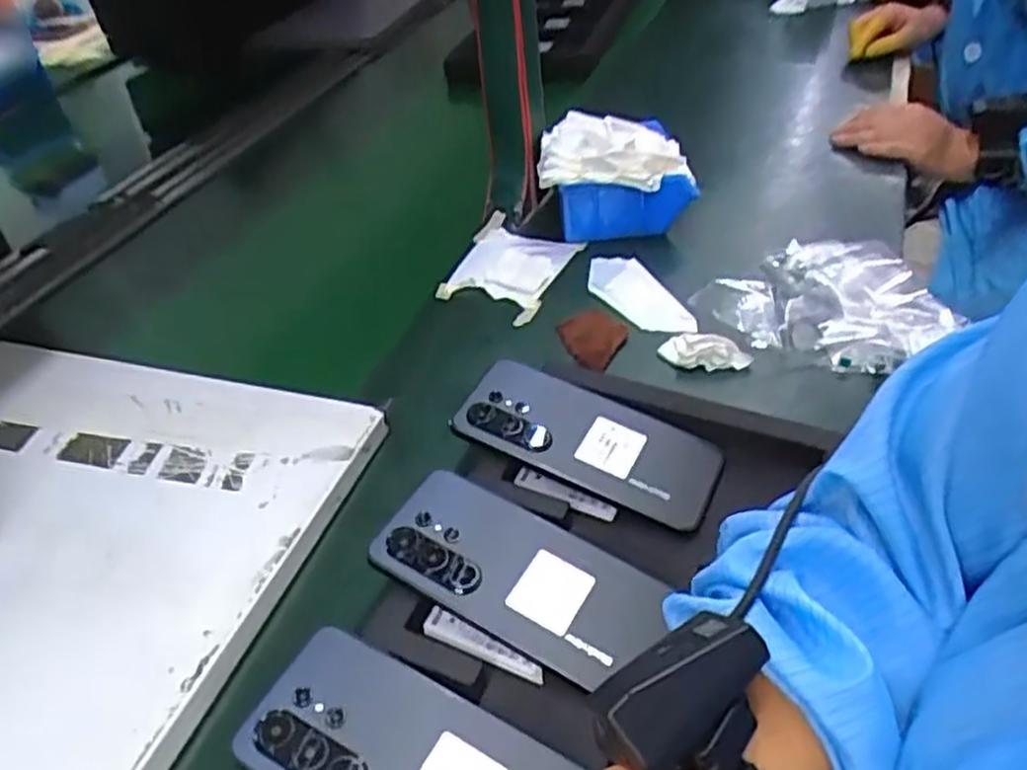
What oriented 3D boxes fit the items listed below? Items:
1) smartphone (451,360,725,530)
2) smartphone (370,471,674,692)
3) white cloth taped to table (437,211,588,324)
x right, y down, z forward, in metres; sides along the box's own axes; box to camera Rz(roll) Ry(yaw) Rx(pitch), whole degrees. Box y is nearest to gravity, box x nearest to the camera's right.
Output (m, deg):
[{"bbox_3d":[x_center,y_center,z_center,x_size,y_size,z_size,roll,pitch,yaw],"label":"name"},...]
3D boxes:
[{"bbox_3d":[0.050,0.035,0.518,0.169,0.015,0.075,23,48,11],"label":"smartphone"},{"bbox_3d":[0.002,0.104,0.438,0.157,0.010,0.074,25,54,18],"label":"smartphone"},{"bbox_3d":[-0.006,-0.110,0.734,0.105,0.021,0.132,14,44,23],"label":"white cloth taped to table"}]

